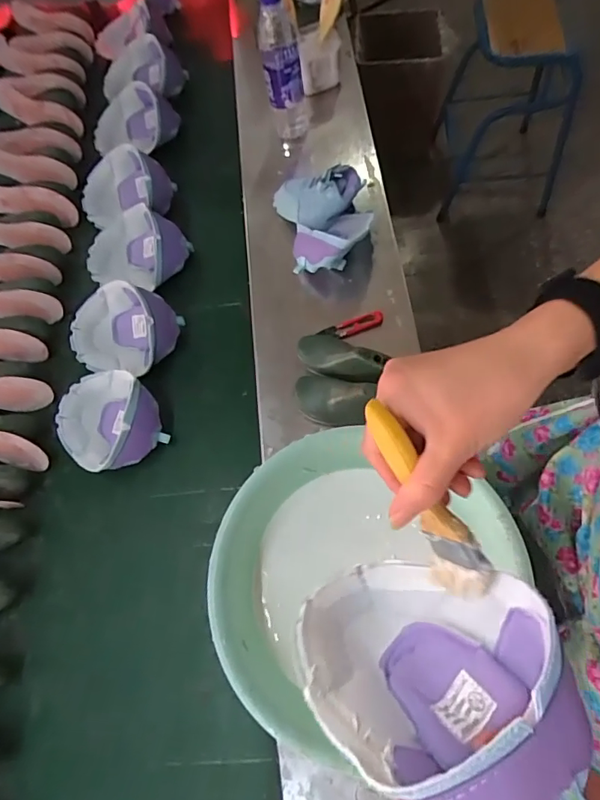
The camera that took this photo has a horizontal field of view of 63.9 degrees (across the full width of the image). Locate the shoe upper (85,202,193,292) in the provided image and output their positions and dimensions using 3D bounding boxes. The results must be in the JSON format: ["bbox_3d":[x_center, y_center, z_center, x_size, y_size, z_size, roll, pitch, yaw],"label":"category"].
[{"bbox_3d":[-0.268,-0.256,0.788,0.162,0.063,0.119,7,69,8],"label":"shoe upper"}]

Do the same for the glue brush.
[{"bbox_3d":[0.076,0.062,0.293,0.025,0.037,0.148,-34,110,-12],"label":"glue brush"}]

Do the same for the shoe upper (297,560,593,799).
[{"bbox_3d":[0.080,0.165,0.286,0.137,0.178,0.080,-30,104,-21],"label":"shoe upper"}]

